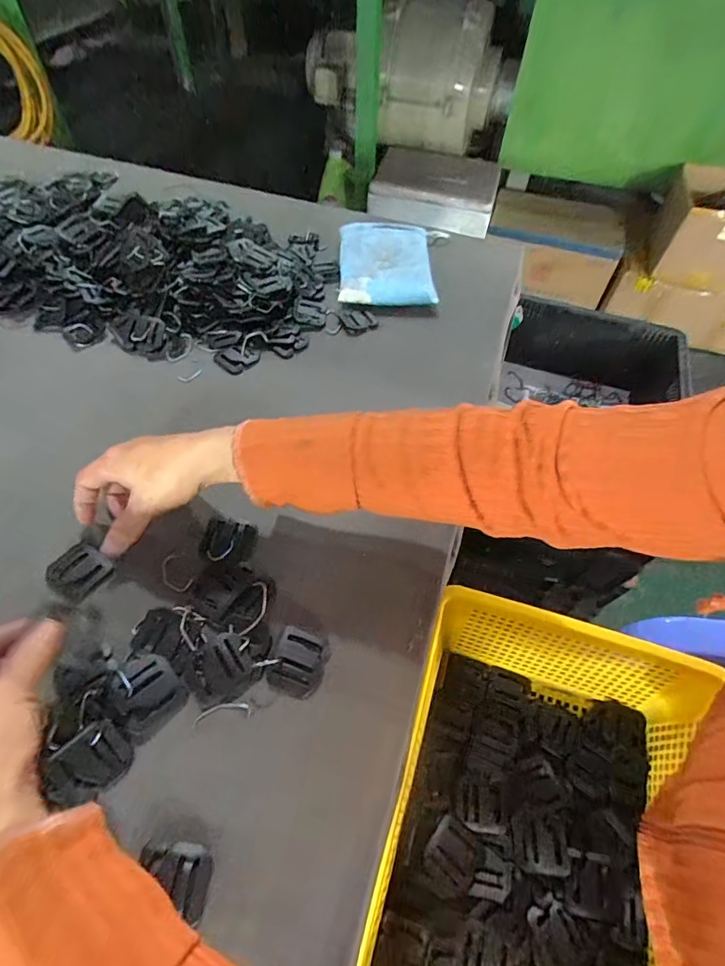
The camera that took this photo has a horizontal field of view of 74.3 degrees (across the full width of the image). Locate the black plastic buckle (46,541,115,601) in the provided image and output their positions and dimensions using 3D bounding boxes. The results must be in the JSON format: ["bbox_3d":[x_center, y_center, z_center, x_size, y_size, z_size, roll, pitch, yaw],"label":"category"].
[{"bbox_3d":[-0.222,0.069,0.376,0.042,0.004,0.040,30,59,18],"label":"black plastic buckle"}]

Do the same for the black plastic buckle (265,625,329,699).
[{"bbox_3d":[-0.046,0.127,0.341,0.037,0.009,0.044,14,56,8],"label":"black plastic buckle"}]

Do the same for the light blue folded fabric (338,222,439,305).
[{"bbox_3d":[0.029,-0.281,0.610,0.113,0.031,0.156,0,55,-2],"label":"light blue folded fabric"}]

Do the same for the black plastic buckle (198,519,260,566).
[{"bbox_3d":[-0.107,0.046,0.383,0.041,0.004,0.037,8,55,4],"label":"black plastic buckle"}]

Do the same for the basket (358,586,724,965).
[{"bbox_3d":[0.123,0.253,0.339,0.205,0.107,0.296,16,56,9],"label":"basket"}]

